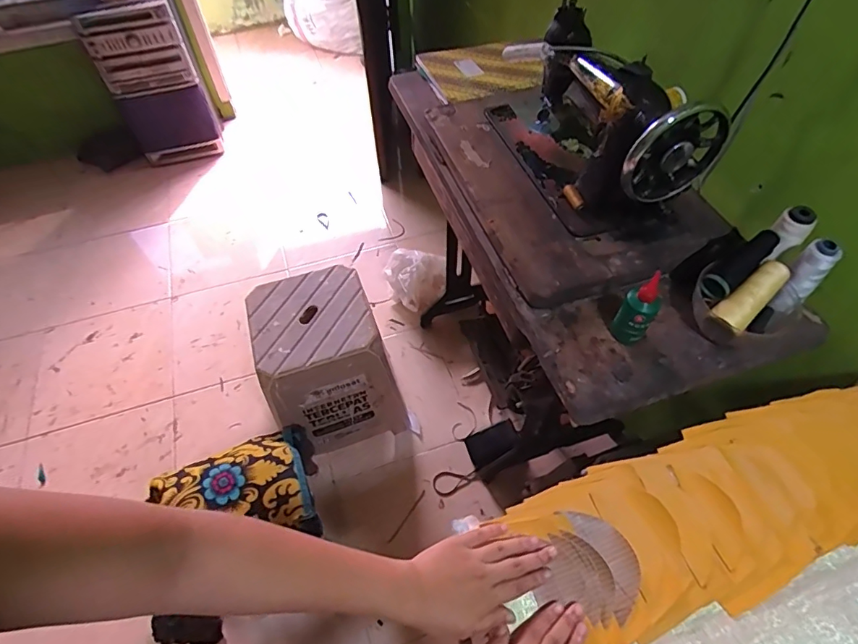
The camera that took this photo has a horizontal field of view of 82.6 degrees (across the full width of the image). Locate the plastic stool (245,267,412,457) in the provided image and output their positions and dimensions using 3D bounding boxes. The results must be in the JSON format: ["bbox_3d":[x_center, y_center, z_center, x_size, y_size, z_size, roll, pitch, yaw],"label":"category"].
[{"bbox_3d":[-0.256,0.107,1.254,0.301,0.364,0.331,-19,57,-13],"label":"plastic stool"}]

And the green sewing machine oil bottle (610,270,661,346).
[{"bbox_3d":[0.263,-0.013,0.619,0.035,0.107,0.035,-3,55,-1],"label":"green sewing machine oil bottle"}]

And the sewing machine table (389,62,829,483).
[{"bbox_3d":[0.189,-0.019,1.129,0.462,0.786,0.872,-15,56,-10],"label":"sewing machine table"}]

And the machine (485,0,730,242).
[{"bbox_3d":[0.230,-0.330,0.760,0.153,0.206,0.419,-22,57,-14],"label":"machine"}]

